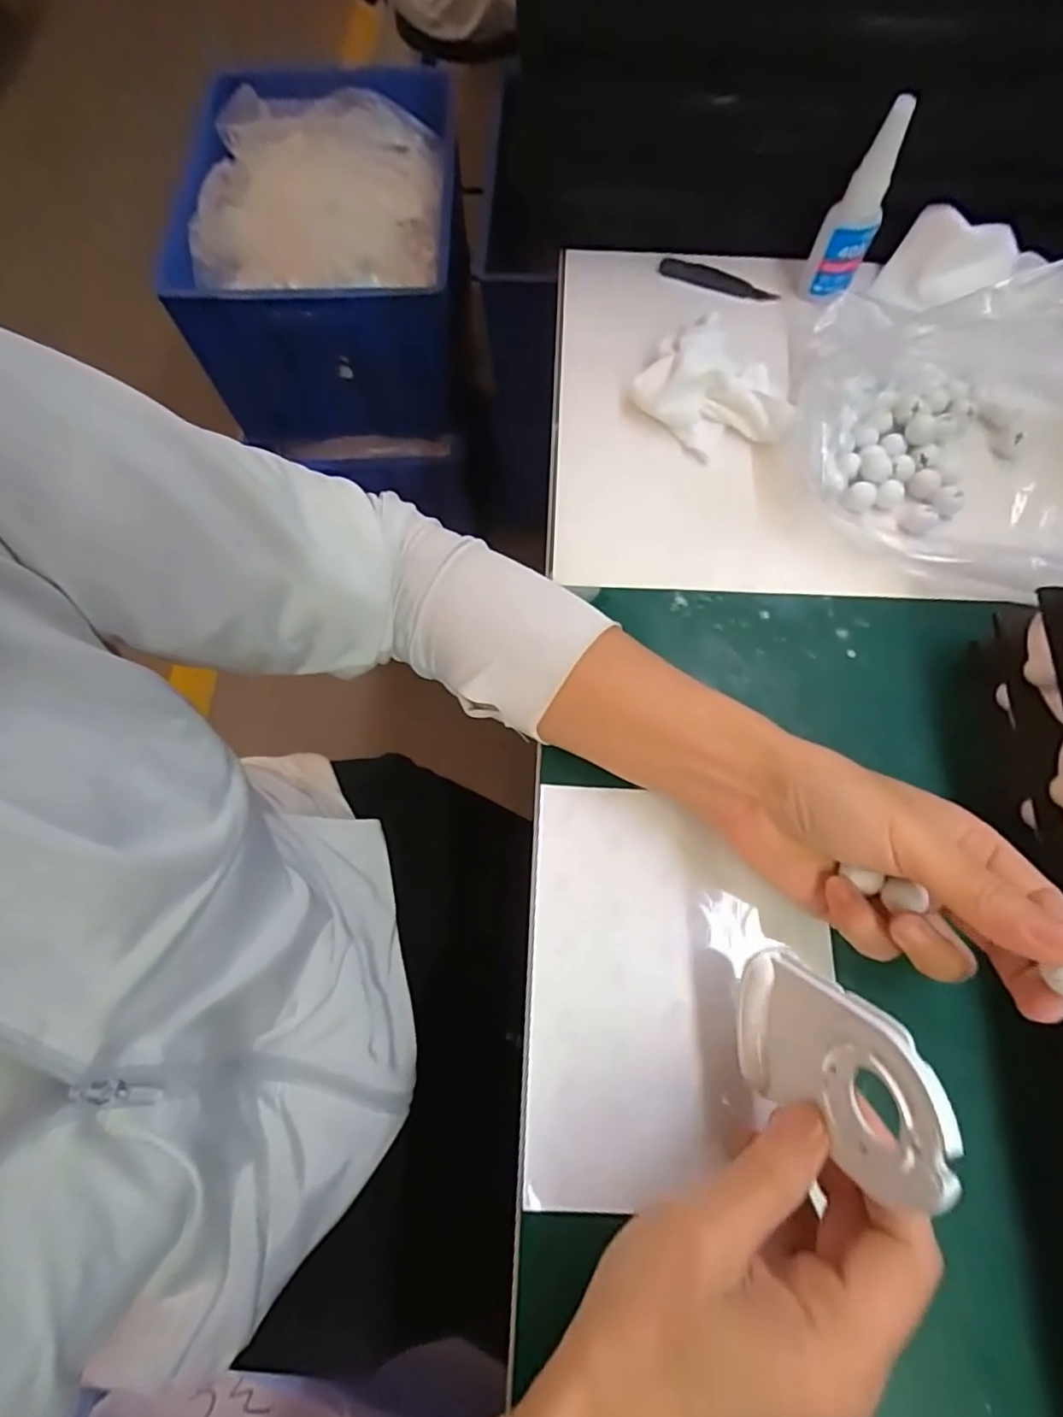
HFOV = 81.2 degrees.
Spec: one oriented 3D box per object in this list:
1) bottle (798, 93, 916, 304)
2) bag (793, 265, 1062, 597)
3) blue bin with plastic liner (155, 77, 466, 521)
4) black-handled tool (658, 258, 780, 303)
[{"bbox_3d":[0.199,-0.306,0.380,0.032,0.095,0.027,26,71,10],"label":"bottle"},{"bbox_3d":[0.300,-0.159,0.320,0.284,0.121,0.147,-6,69,-2],"label":"bag"},{"bbox_3d":[-0.304,-0.684,0.963,0.381,0.262,0.435,-2,69,0],"label":"blue bin with plastic liner"},{"bbox_3d":[0.127,-0.293,0.424,0.081,0.011,0.013,23,71,9],"label":"black-handled tool"}]

